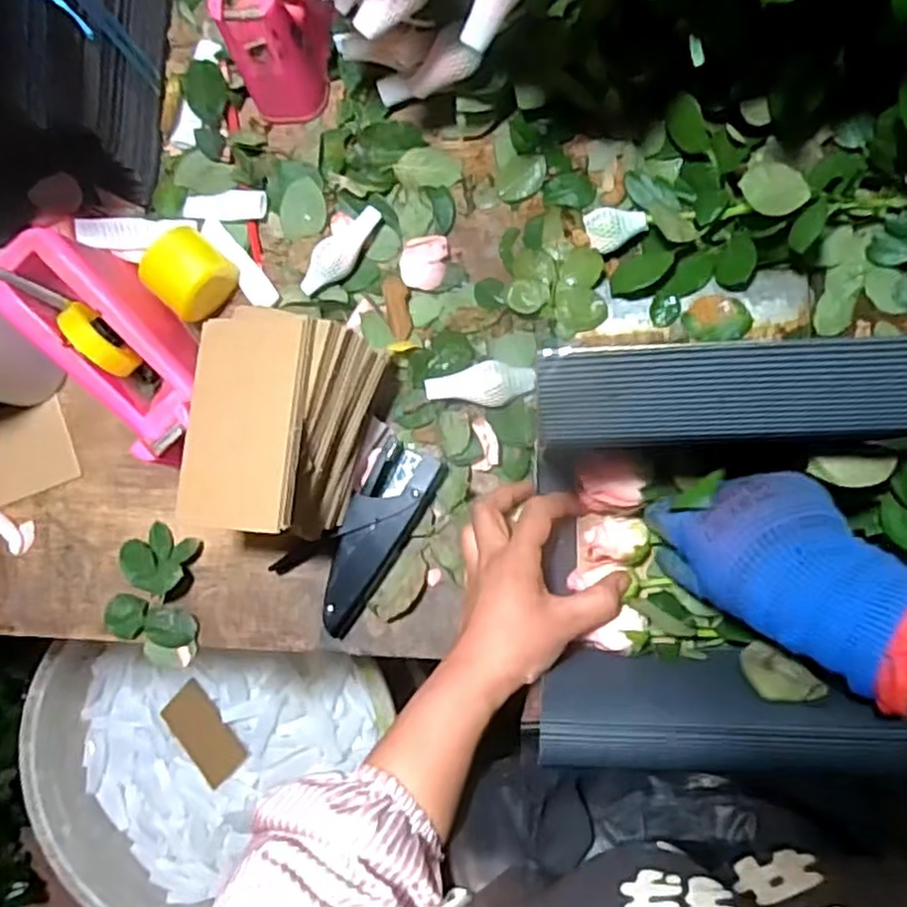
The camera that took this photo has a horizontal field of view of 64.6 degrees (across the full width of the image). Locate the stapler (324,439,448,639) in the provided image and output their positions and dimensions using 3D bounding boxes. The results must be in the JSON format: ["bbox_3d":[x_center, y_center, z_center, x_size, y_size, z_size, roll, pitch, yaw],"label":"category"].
[{"bbox_3d":[-0.064,0.062,0.543,0.052,0.023,0.149,33,91,8],"label":"stapler"}]

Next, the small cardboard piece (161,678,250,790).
[{"bbox_3d":[-0.354,0.399,1.023,0.081,0.007,0.135,-42,81,10],"label":"small cardboard piece"}]

